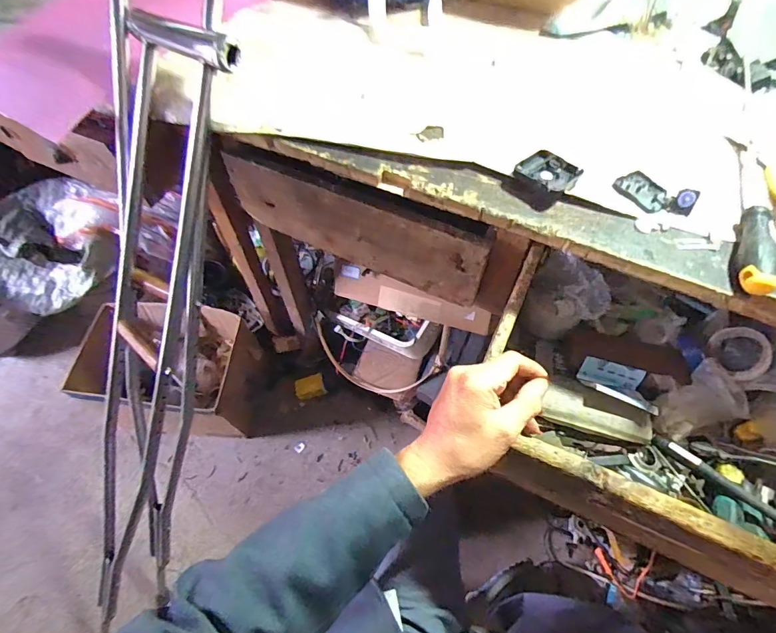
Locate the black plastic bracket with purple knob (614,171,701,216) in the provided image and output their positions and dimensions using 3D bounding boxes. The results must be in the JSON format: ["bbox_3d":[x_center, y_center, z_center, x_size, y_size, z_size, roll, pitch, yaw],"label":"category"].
[{"bbox_3d":[0.266,-0.126,0.409,0.043,0.021,0.068,-23,63,-15],"label":"black plastic bracket with purple knob"}]

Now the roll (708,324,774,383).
[{"bbox_3d":[0.407,0.040,0.473,0.018,0.053,0.062,15,29,-24],"label":"roll"}]

